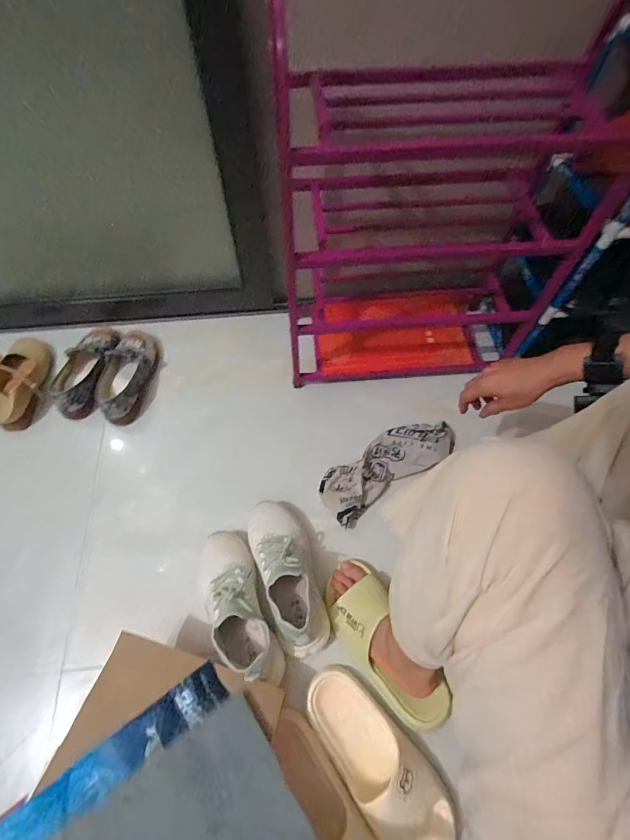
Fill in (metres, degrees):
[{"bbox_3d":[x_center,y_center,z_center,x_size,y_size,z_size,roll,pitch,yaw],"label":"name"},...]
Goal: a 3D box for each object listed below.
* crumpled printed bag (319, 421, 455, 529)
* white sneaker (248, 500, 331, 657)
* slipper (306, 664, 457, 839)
[{"bbox_3d":[0.149,0.085,0.795,0.301,0.048,0.114,-32,67,-16],"label":"crumpled printed bag"},{"bbox_3d":[-0.040,0.255,0.648,0.095,0.098,0.232,-18,63,-10],"label":"white sneaker"},{"bbox_3d":[0.091,0.489,0.557,0.111,0.059,0.260,-36,68,-18],"label":"slipper"}]

